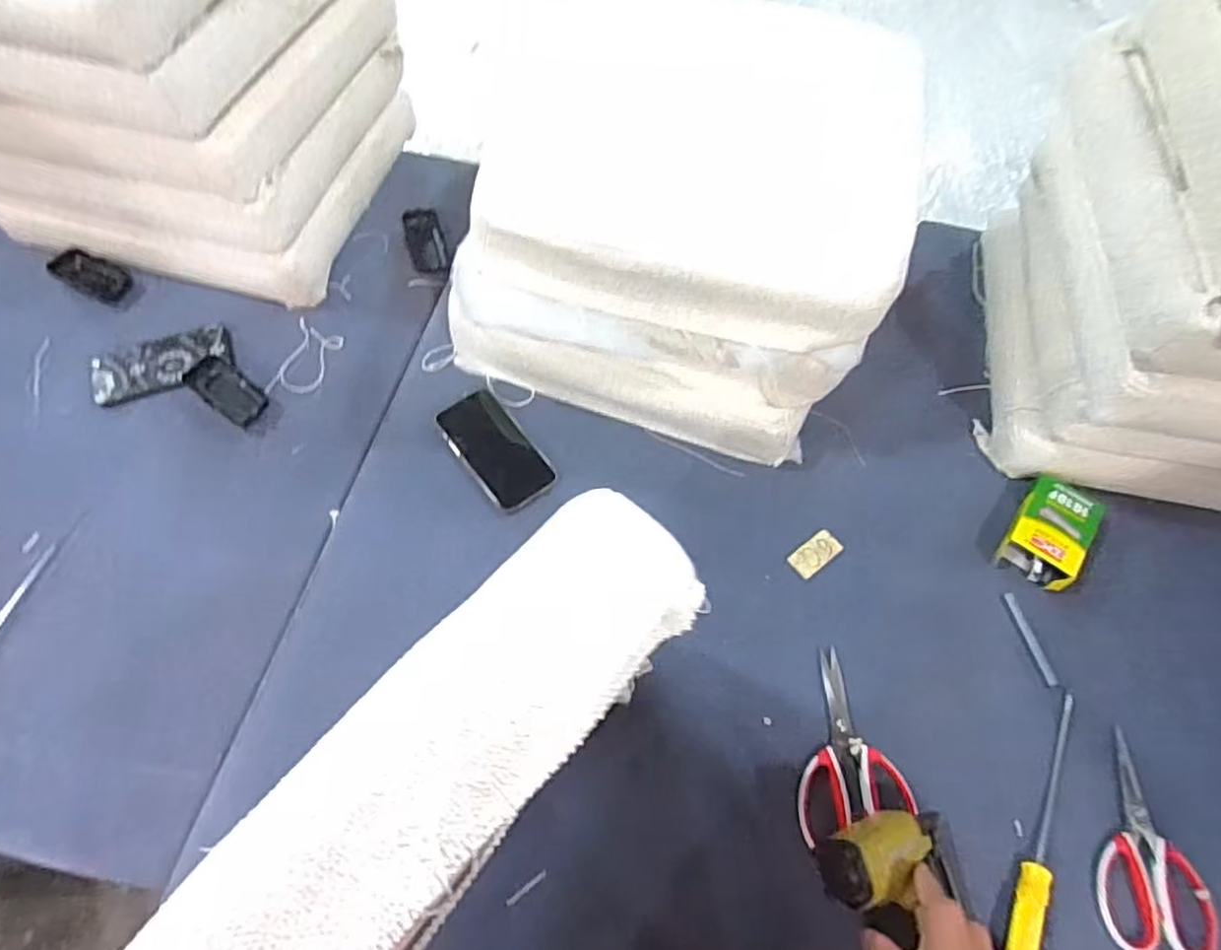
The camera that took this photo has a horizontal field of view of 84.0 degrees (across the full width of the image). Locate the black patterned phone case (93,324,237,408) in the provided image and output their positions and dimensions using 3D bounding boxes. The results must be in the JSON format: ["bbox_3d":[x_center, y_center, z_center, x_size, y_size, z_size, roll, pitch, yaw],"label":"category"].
[{"bbox_3d":[-0.570,-0.143,0.864,0.166,0.013,0.082,-20,65,-12],"label":"black patterned phone case"}]

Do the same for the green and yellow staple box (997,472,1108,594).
[{"bbox_3d":[0.504,0.062,0.774,0.082,0.035,0.131,33,67,14],"label":"green and yellow staple box"}]

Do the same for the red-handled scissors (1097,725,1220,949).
[{"bbox_3d":[0.507,0.346,0.647,0.097,0.013,0.189,6,63,1],"label":"red-handled scissors"}]

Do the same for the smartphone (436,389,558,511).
[{"bbox_3d":[-0.140,-0.031,0.813,0.080,0.014,0.162,-35,69,-18],"label":"smartphone"}]

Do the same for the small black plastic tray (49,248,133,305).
[{"bbox_3d":[-0.704,-0.274,0.923,0.116,0.010,0.056,26,65,11],"label":"small black plastic tray"}]

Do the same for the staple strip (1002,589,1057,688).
[{"bbox_3d":[0.454,0.176,0.734,0.014,0.006,0.101,-12,64,-8],"label":"staple strip"}]

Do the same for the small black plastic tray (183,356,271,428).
[{"bbox_3d":[-0.475,-0.104,0.840,0.110,0.015,0.052,34,67,15],"label":"small black plastic tray"}]

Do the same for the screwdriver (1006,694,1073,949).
[{"bbox_3d":[0.407,0.334,0.633,0.024,0.023,0.284,26,65,11],"label":"screwdriver"}]

